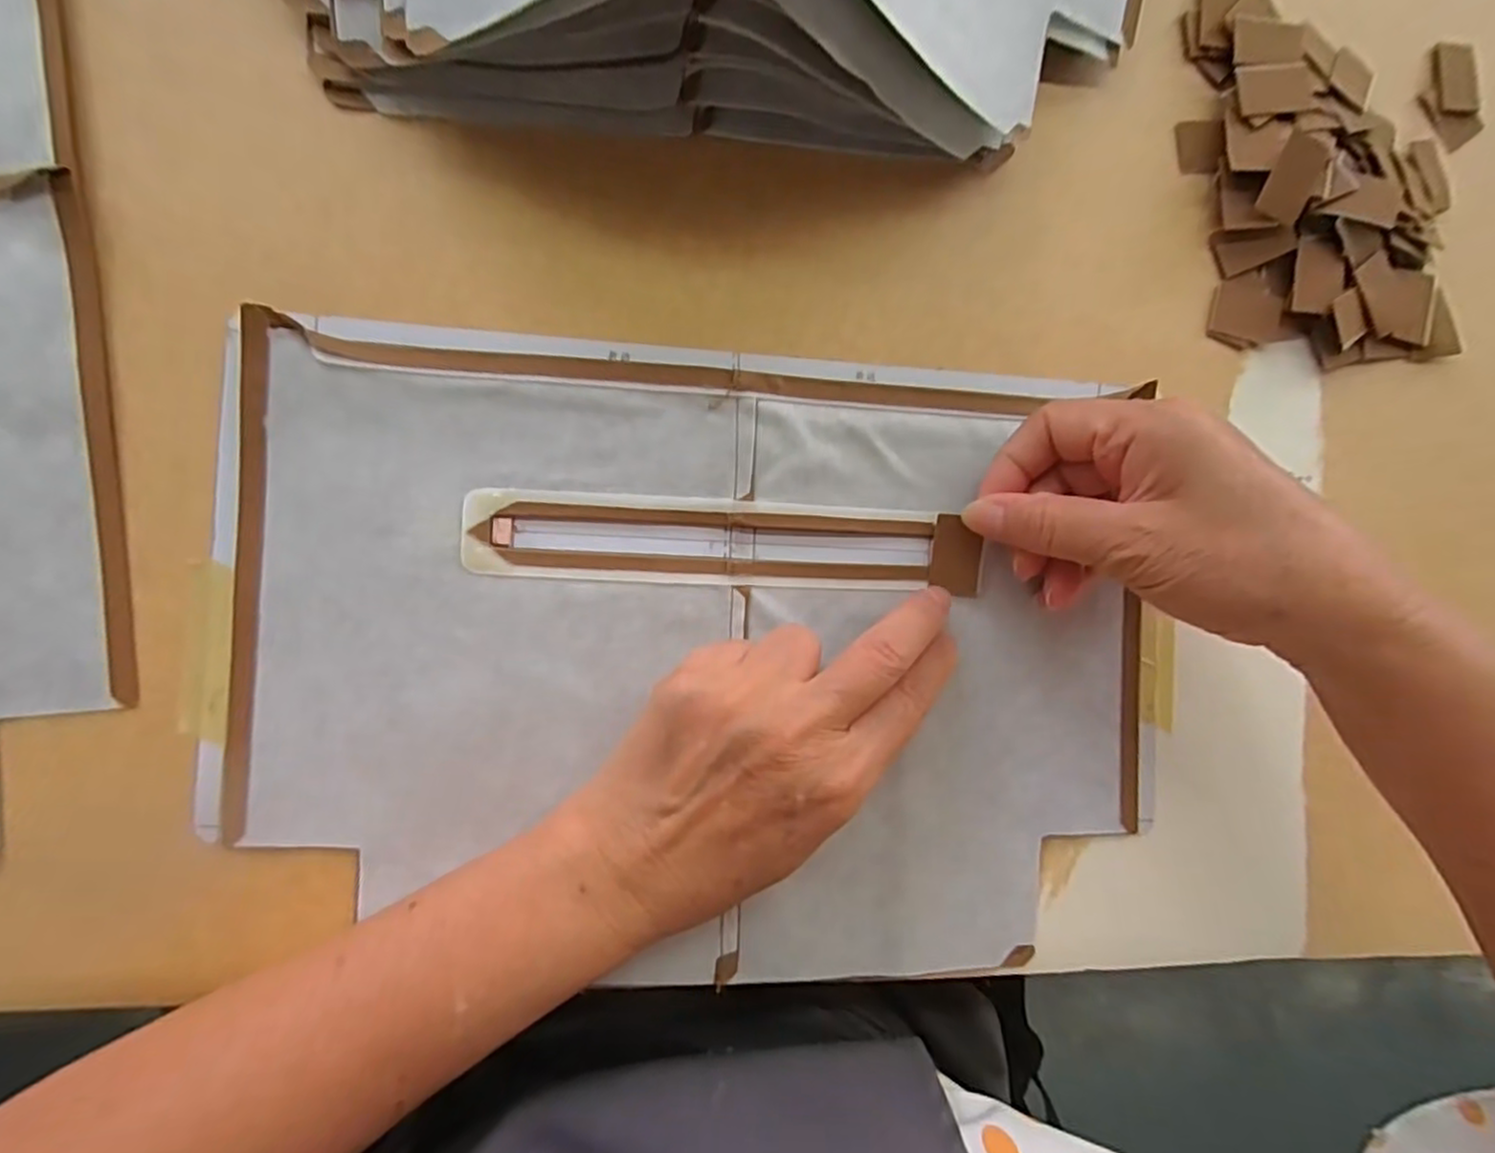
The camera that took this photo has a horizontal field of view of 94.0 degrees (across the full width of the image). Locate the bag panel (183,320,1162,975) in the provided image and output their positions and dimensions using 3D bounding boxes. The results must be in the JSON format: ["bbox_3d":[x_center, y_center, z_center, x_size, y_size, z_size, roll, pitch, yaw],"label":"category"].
[{"bbox_3d":[-0.013,0.034,0.275,0.359,0.008,0.243,2,91,-8],"label":"bag panel"}]

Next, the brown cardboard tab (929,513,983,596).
[{"bbox_3d":[0.086,-0.009,0.284,0.020,0.004,0.033,2,105,-4],"label":"brown cardboard tab"}]

